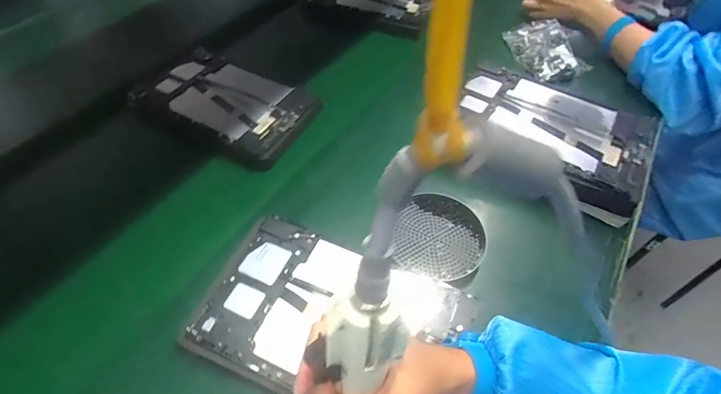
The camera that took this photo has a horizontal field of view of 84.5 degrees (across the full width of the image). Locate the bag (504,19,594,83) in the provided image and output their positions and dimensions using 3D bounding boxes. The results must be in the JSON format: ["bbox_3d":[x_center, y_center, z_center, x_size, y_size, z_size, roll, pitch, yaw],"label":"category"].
[{"bbox_3d":[0.311,-0.255,0.678,0.082,0.036,0.153,-10,52,-10],"label":"bag"}]

